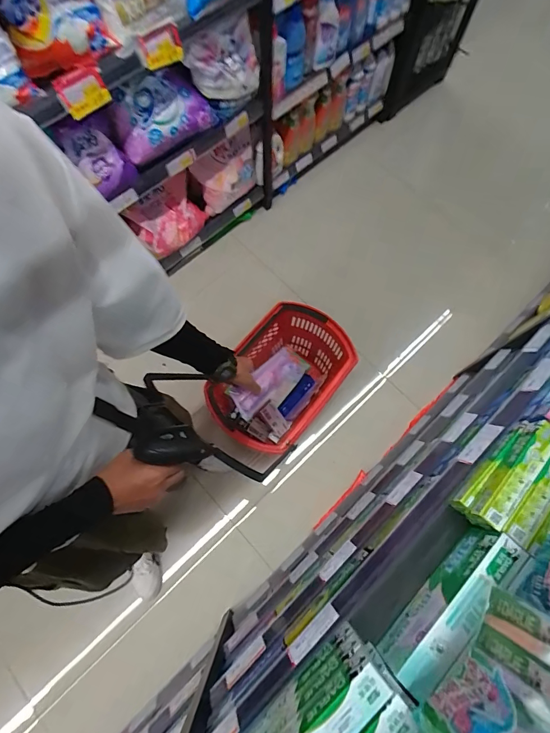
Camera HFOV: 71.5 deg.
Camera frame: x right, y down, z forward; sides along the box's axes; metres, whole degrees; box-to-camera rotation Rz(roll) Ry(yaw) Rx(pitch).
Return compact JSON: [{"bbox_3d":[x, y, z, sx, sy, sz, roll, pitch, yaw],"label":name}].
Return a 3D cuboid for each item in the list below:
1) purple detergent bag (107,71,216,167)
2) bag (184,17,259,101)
[{"bbox_3d":[-0.349,-0.745,1.103,0.287,0.208,0.090,-37,32,-9],"label":"purple detergent bag"},{"bbox_3d":[-0.155,-0.858,1.104,0.074,0.163,0.241,27,64,38],"label":"bag"}]

